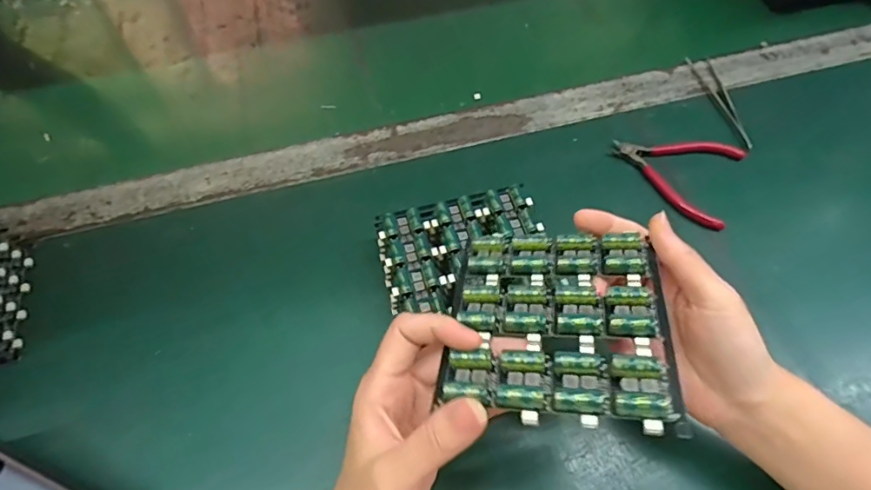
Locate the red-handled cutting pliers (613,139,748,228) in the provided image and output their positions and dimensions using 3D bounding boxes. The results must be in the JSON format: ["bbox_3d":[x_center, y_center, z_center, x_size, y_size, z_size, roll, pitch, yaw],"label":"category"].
[{"bbox_3d":[0.215,-0.068,0.452,0.106,0.006,0.092,21,62,14],"label":"red-handled cutting pliers"}]

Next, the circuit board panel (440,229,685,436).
[{"bbox_3d":[0.062,0.035,0.257,0.104,0.011,0.115,1,42,15],"label":"circuit board panel"}]

